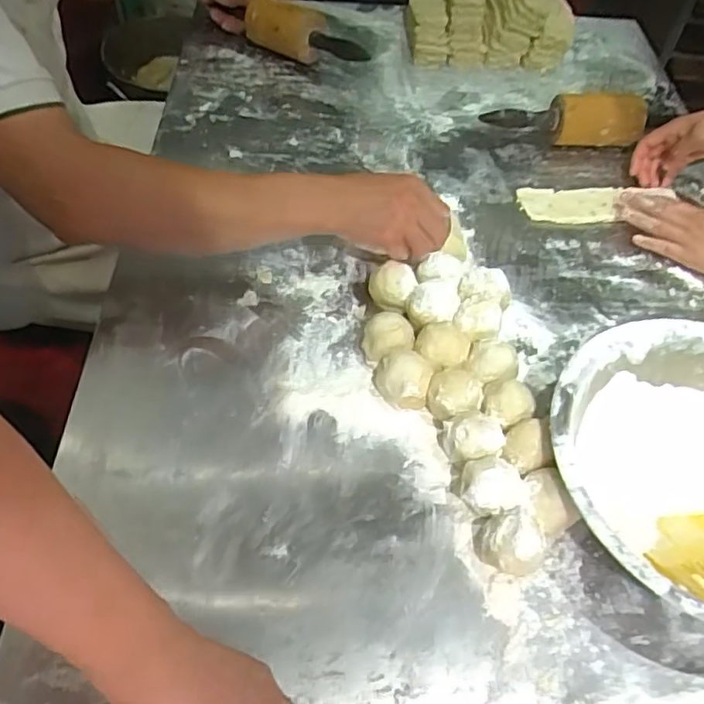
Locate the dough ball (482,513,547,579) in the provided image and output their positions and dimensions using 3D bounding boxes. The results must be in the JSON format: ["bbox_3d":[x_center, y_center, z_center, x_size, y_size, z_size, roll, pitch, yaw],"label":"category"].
[{"bbox_3d":[0.131,0.160,0.504,0.045,0.055,0.047,2,54,-3],"label":"dough ball"}]

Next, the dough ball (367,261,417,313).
[{"bbox_3d":[0.042,-0.067,0.673,0.048,0.054,0.047,2,54,-3],"label":"dough ball"}]

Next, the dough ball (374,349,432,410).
[{"bbox_3d":[0.048,0.028,0.598,0.053,0.047,0.050,11,54,4],"label":"dough ball"}]

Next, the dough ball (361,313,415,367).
[{"bbox_3d":[0.035,-0.010,0.621,0.052,0.054,0.050,11,54,3],"label":"dough ball"}]

